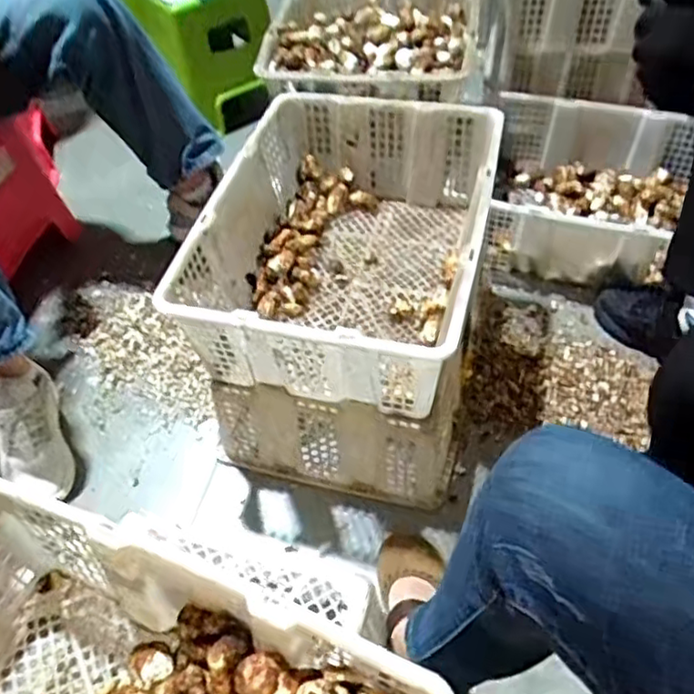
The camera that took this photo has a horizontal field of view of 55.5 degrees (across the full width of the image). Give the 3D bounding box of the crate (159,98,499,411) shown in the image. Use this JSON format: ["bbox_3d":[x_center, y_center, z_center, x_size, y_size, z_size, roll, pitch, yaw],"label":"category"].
[{"bbox_3d":[0.005,-0.165,0.932,0.363,0.198,0.564,8,52,11],"label":"crate"}]

